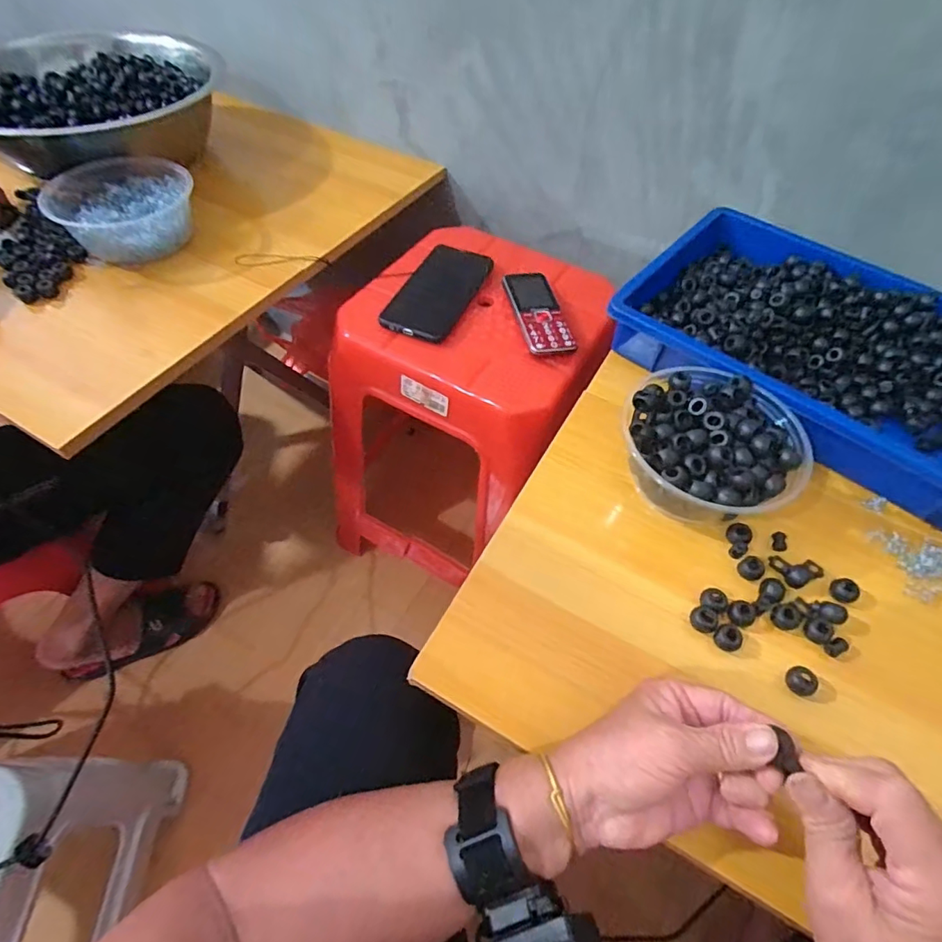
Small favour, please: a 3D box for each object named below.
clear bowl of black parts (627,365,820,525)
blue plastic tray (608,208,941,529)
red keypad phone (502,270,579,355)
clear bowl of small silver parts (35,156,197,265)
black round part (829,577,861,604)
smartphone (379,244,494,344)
[{"bbox_3d":[0.179,-0.013,0.403,0.129,0.069,0.125,2,55,-2],"label":"clear bowl of black parts"},{"bbox_3d":[0.336,-0.111,0.483,0.371,0.050,0.253,32,59,17],"label":"blue plastic tray"},{"bbox_3d":[0.073,-0.178,0.579,0.050,0.015,0.127,-10,57,-11],"label":"red keypad phone"},{"bbox_3d":[-0.382,-0.286,0.583,0.123,0.068,0.137,31,59,17],"label":"clear bowl of small silver parts"},{"bbox_3d":[0.267,0.086,0.371,0.017,0.009,0.018,2,55,-2],"label":"black round part"},{"bbox_3d":[-0.037,-0.207,0.596,0.078,0.009,0.157,21,57,11],"label":"smartphone"}]

